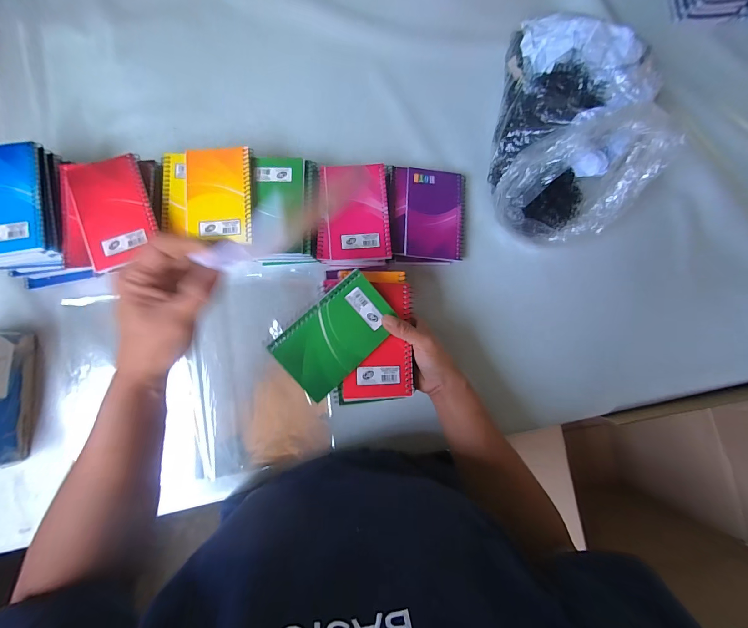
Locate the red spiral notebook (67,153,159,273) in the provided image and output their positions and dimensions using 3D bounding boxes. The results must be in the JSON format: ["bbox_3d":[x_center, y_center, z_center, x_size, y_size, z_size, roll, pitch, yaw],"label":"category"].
[{"bbox_3d":[-0.313,-0.124,0.405,0.079,0.011,0.127,-18,86,-5],"label":"red spiral notebook"}]

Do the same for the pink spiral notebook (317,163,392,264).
[{"bbox_3d":[-0.028,-0.136,0.454,0.094,0.015,0.129,-1,85,-4],"label":"pink spiral notebook"}]

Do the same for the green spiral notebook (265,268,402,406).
[{"bbox_3d":[-0.038,0.021,0.360,0.129,0.005,0.078,-43,97,-17],"label":"green spiral notebook"}]

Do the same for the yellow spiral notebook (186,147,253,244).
[{"bbox_3d":[-0.197,-0.152,0.427,0.077,0.016,0.118,-1,85,-4],"label":"yellow spiral notebook"}]

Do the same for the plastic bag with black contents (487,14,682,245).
[{"bbox_3d":[0.267,-0.249,0.449,0.187,0.132,0.284,13,84,-2],"label":"plastic bag with black contents"}]

